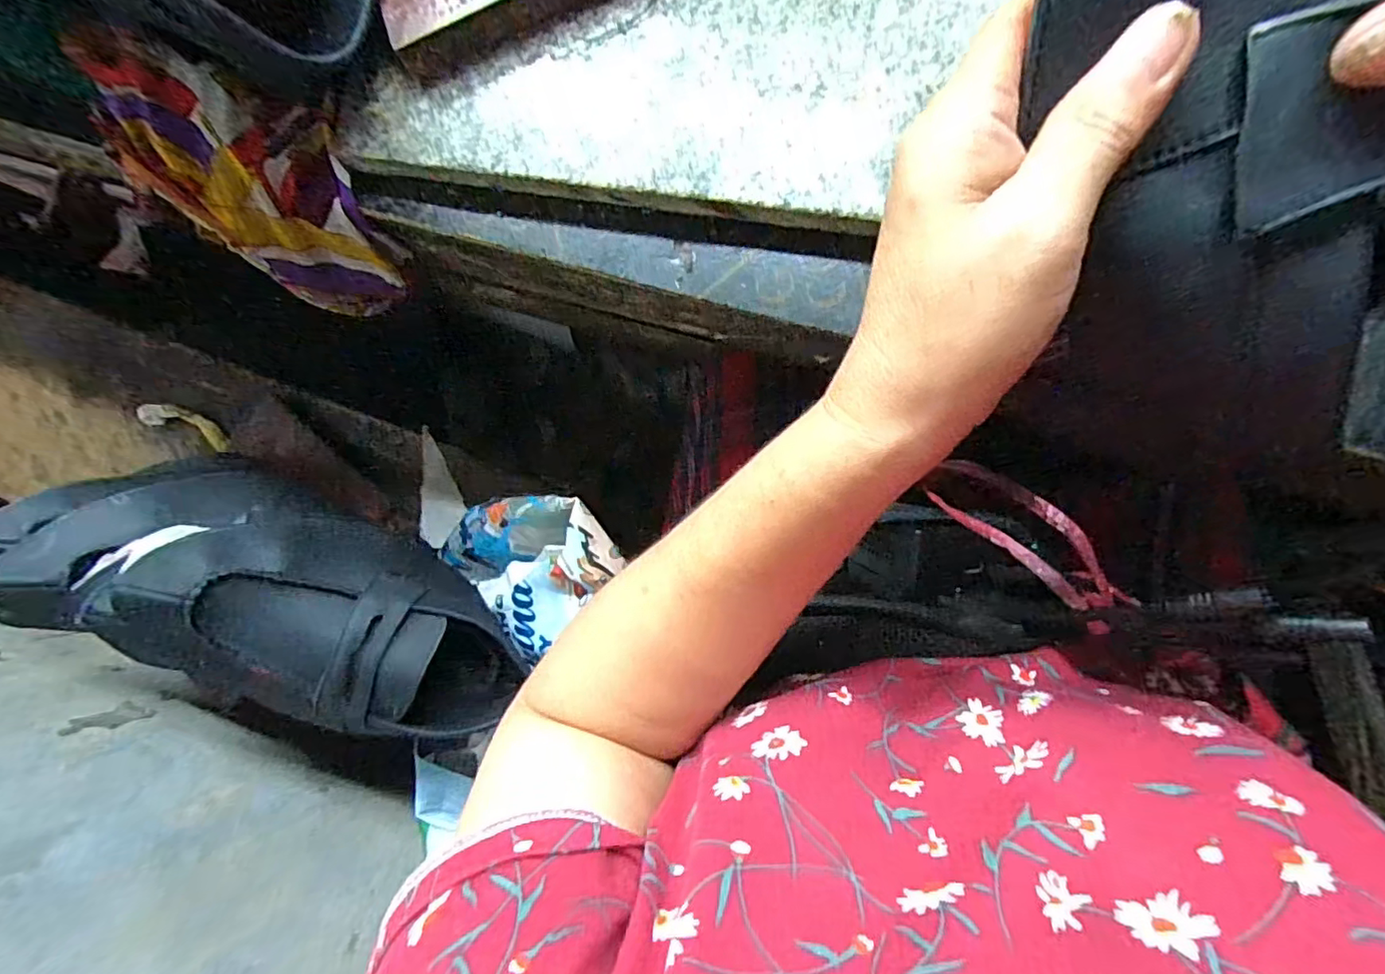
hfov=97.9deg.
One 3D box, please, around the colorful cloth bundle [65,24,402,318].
[{"bbox_3d":[-0.252,-0.175,0.376,0.131,0.156,0.097,25,93,9],"label":"colorful cloth bundle"}]

